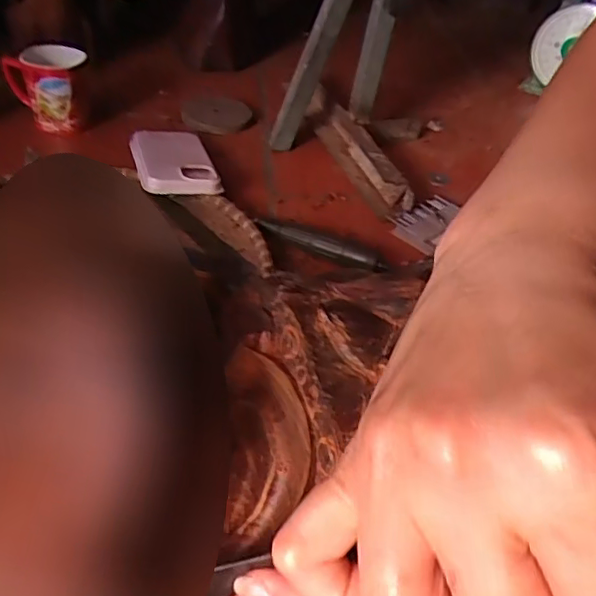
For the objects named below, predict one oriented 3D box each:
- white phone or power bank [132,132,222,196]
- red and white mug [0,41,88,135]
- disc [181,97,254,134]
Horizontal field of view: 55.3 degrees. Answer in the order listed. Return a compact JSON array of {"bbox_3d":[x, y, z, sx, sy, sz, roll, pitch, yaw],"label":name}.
[{"bbox_3d":[-0.152,-0.171,0.697,0.088,0.017,0.173,-5,37,-20],"label":"white phone or power bank"},{"bbox_3d":[-0.323,-0.275,0.746,0.093,0.096,0.100,-17,47,-23],"label":"red and white mug"},{"bbox_3d":[-0.117,-0.267,0.822,0.096,0.015,0.115,-1,42,-7],"label":"disc"}]

